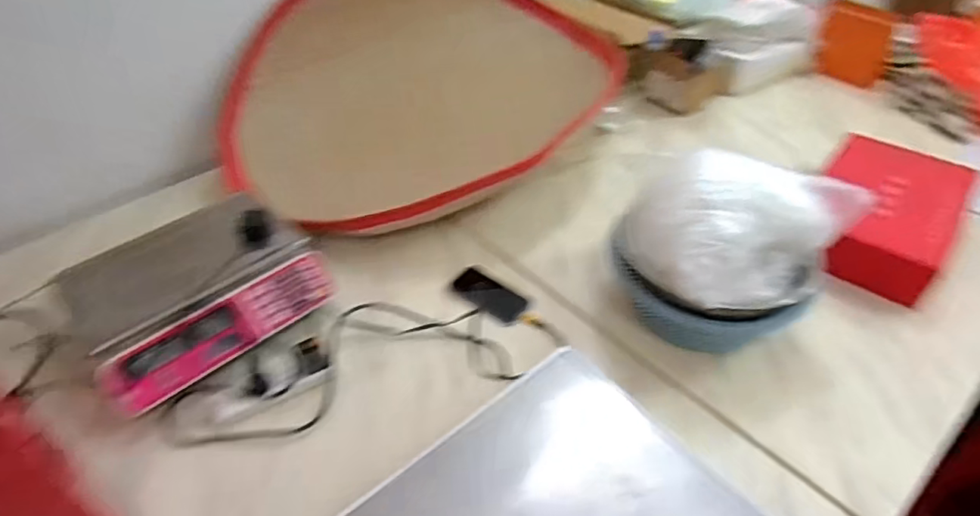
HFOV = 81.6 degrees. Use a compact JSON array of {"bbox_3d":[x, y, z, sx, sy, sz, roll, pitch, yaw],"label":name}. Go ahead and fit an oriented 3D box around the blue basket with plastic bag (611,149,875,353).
[{"bbox_3d":[0.350,-0.009,0.868,0.285,0.261,0.246,-18,48,-16],"label":"blue basket with plastic bag"}]

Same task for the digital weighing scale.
[{"bbox_3d":[-0.468,0.051,0.921,0.301,0.111,0.347,33,53,32],"label":"digital weighing scale"}]

